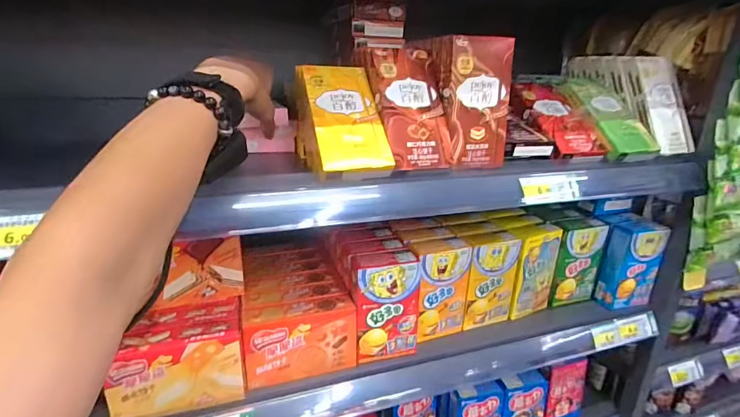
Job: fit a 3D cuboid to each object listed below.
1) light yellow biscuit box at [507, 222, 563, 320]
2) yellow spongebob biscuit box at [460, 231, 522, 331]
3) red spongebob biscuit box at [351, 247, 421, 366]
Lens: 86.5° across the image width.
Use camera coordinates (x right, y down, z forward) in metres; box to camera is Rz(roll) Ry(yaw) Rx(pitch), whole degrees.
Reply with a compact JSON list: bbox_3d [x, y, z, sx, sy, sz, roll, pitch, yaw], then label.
[{"bbox_3d":[0.275,0.104,0.674,0.100,0.151,0.042,-11,23,-31],"label":"light yellow biscuit box"},{"bbox_3d":[0.189,0.115,0.636,0.093,0.150,0.032,-6,21,-21],"label":"yellow spongebob biscuit box"},{"bbox_3d":[0.020,0.137,0.555,0.093,0.148,0.039,-3,20,-14],"label":"red spongebob biscuit box"}]

